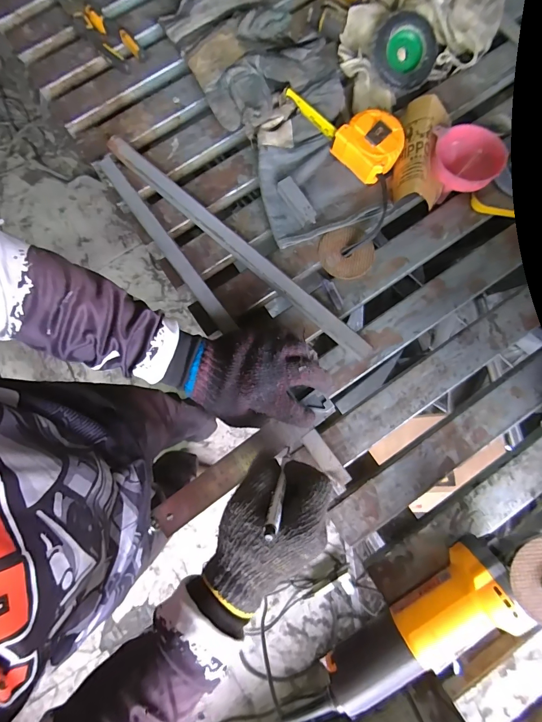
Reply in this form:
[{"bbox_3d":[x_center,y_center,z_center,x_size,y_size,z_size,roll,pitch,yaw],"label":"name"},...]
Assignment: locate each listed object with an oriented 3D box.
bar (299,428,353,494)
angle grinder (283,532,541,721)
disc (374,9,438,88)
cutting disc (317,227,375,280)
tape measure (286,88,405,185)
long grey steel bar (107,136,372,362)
[{"bbox_3d":[0.064,0.114,0.397,0.022,0.004,0.073,-34,81,-5],"label":"bar"},{"bbox_3d":[0.155,0.273,0.360,0.336,0.080,0.071,-36,81,10],"label":"angle grinder"},{"bbox_3d":[0.187,-0.431,0.489,0.086,0.026,0.082,-2,109,-7],"label":"disc"},{"bbox_3d":[0.100,-0.142,0.461,0.070,0.010,0.068,0,80,1],"label":"cutting disc"},{"bbox_3d":[0.108,-0.312,0.473,0.149,0.042,0.078,39,83,7],"label":"tape measure"},{"bbox_3d":[-0.044,-0.151,0.451,0.439,0.026,0.029,41,83,8],"label":"long grey steel bar"}]

